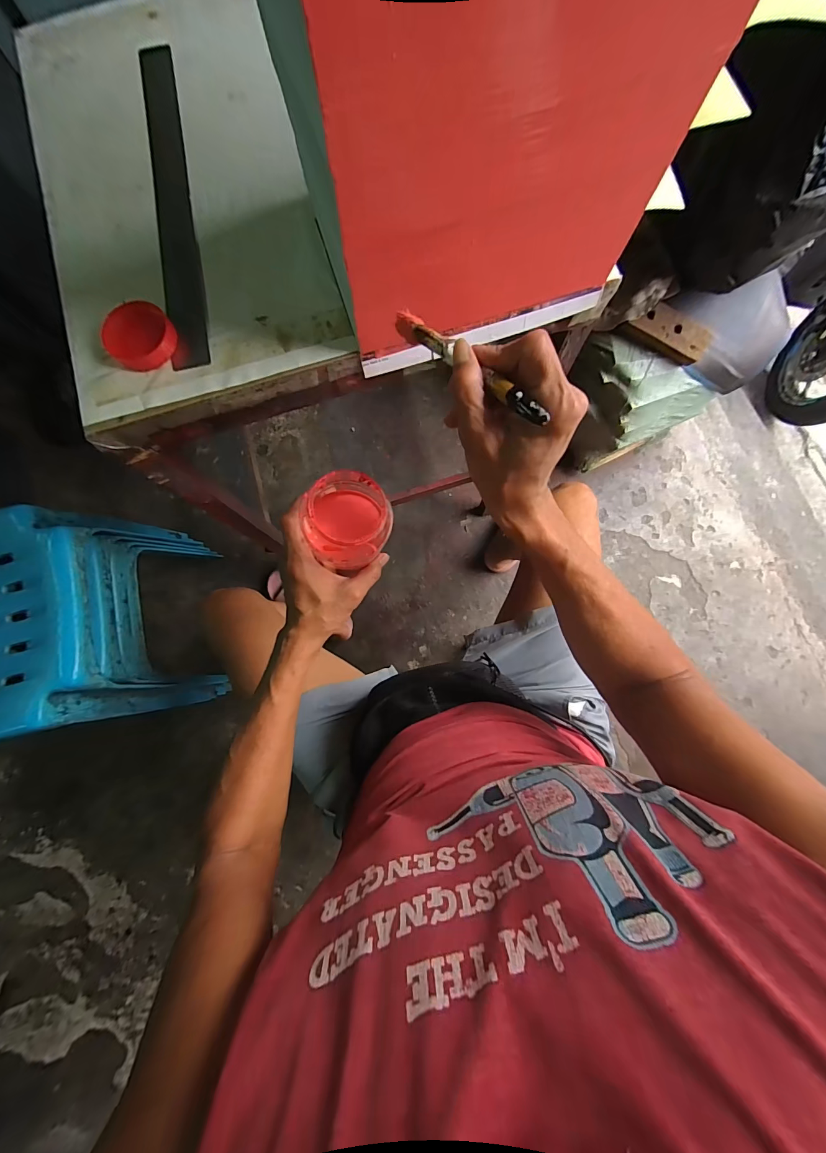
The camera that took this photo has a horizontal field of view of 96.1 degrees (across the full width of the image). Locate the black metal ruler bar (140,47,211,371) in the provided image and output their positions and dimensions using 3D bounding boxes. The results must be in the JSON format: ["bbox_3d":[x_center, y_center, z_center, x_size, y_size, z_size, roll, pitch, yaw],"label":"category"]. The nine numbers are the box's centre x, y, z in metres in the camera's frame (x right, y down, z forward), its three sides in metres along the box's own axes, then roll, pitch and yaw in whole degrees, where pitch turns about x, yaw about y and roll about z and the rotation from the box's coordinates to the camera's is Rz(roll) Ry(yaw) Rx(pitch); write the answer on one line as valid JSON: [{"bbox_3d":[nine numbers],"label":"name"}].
[{"bbox_3d":[-0.282,-0.449,0.439,0.042,0.006,0.457,-11,80,-3],"label":"black metal ruler bar"}]

